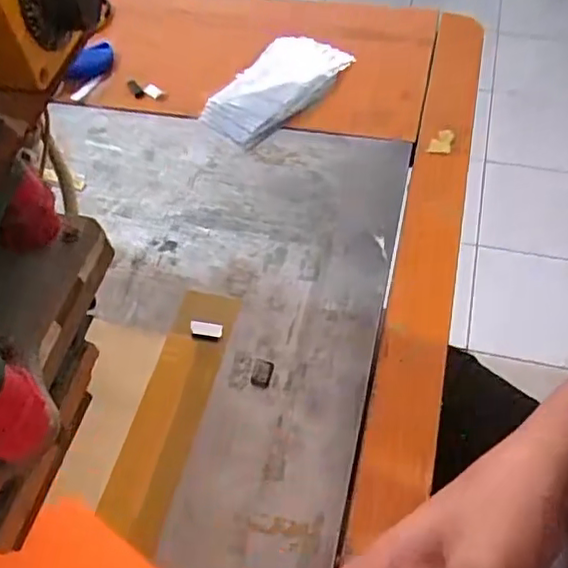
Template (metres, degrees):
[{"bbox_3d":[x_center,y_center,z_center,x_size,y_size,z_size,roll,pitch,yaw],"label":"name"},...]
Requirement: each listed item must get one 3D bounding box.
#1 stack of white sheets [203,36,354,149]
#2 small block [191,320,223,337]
[{"bbox_3d":[-0.005,-0.201,0.598,0.154,0.032,0.077,-41,61,-21],"label":"stack of white sheets"},{"bbox_3d":[-0.060,0.034,0.464,0.026,0.005,0.010,8,56,10],"label":"small block"}]

